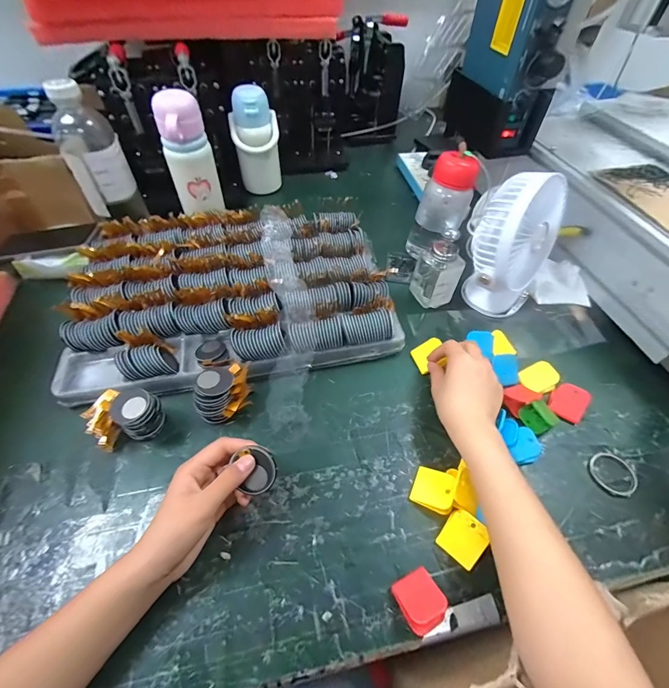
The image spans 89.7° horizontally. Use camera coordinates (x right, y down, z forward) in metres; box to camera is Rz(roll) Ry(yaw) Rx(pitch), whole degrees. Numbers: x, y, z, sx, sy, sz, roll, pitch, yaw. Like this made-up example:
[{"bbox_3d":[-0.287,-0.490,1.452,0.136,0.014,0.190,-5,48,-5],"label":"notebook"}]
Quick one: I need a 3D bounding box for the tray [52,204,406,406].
[{"bbox_3d":[-0.149,-0.088,0.504,0.443,0.070,0.327,-8,54,-8],"label":"tray"}]

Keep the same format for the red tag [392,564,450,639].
[{"bbox_3d":[0.077,0.229,0.298,0.039,0.030,0.043,-22,57,-17],"label":"red tag"}]

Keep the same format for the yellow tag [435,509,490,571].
[{"bbox_3d":[0.127,0.190,0.330,0.039,0.006,0.043,33,85,25],"label":"yellow tag"}]

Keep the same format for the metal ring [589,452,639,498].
[{"bbox_3d":[0.312,0.145,0.375,0.047,0.005,0.045,1,53,-1],"label":"metal ring"}]

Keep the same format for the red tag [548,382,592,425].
[{"bbox_3d":[0.296,0.073,0.424,0.039,0.007,0.043,26,99,22],"label":"red tag"}]

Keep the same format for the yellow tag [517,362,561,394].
[{"bbox_3d":[0.272,0.045,0.446,0.041,0.007,0.038,-42,56,22],"label":"yellow tag"}]

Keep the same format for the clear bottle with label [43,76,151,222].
[{"bbox_3d":[-0.373,-0.287,0.521,0.079,0.176,0.068,-11,54,-10],"label":"clear bottle with label"}]

